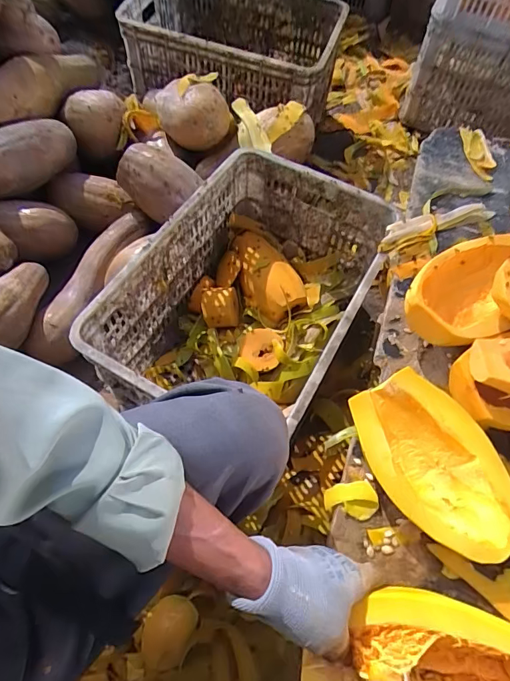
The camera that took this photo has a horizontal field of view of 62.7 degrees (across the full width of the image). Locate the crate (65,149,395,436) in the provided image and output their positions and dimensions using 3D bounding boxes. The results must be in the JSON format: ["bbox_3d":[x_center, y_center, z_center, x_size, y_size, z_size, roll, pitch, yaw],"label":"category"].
[{"bbox_3d":[0.003,-0.075,0.774,0.346,0.247,0.472,26,65,11],"label":"crate"}]

